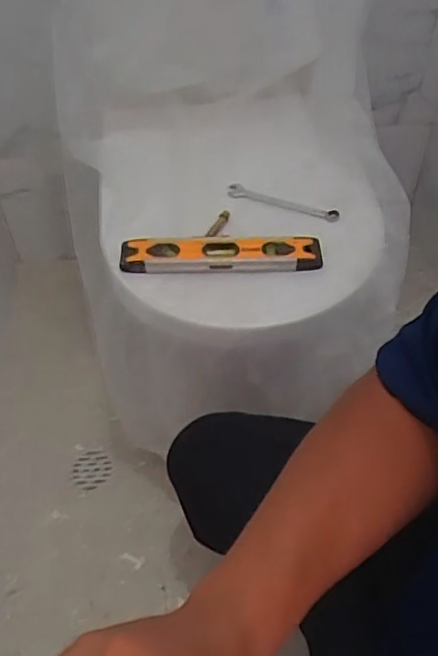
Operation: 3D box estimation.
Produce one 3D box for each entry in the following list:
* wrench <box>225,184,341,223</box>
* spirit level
[{"bbox_3d":[0.077,-0.152,0.719,0.140,0.009,0.021,17,51,16],"label":"wrench"},{"bbox_3d":[0.003,-0.082,0.659,0.219,0.025,0.046,-1,45,-2],"label":"spirit level"}]

